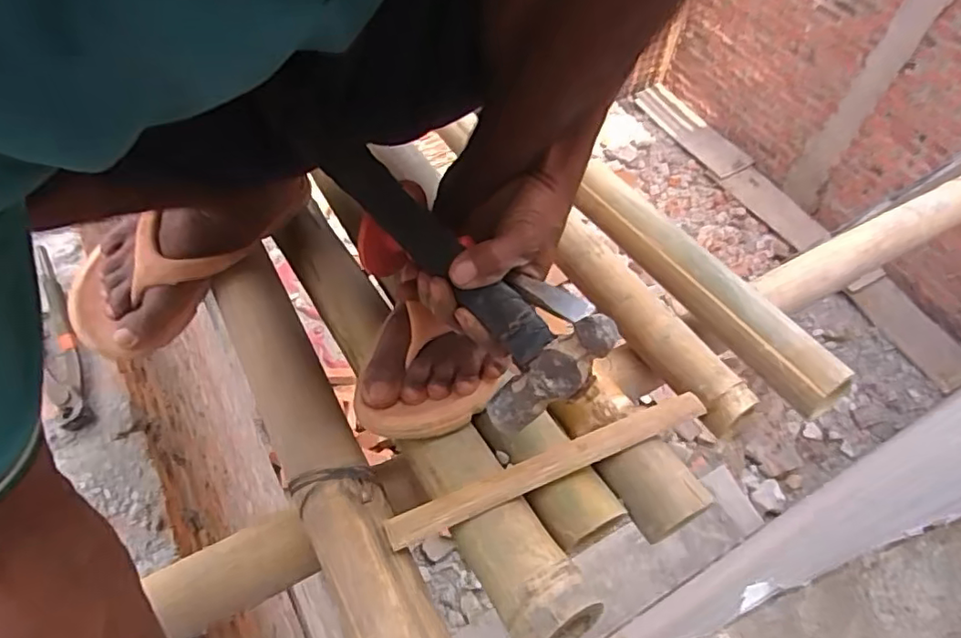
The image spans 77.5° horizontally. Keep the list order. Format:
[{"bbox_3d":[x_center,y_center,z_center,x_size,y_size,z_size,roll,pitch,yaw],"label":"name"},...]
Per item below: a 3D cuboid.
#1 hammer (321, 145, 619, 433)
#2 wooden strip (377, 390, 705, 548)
[{"bbox_3d":[-0.019,-0.036,0.414,0.235,0.100,0.034,47,23,7],"label":"hammer"},{"bbox_3d":[0.054,0.107,0.444,0.254,0.015,0.023,-19,58,-17],"label":"wooden strip"}]

